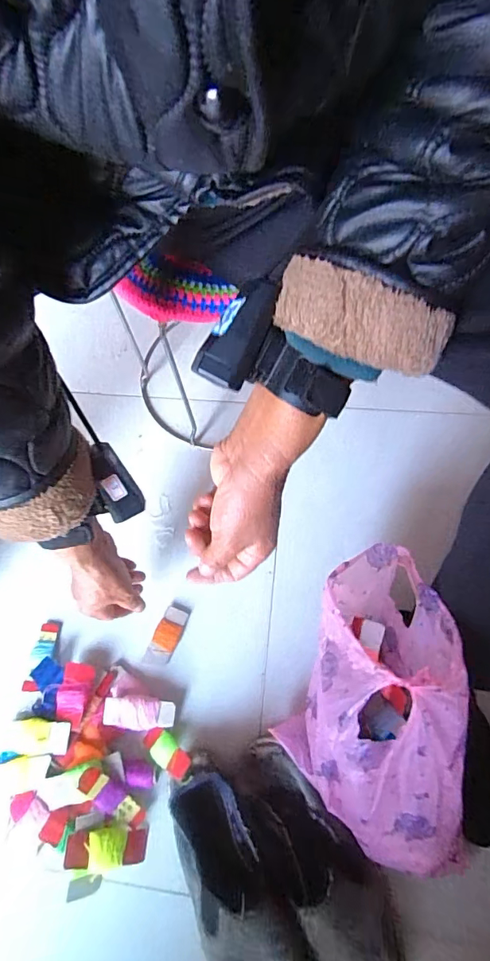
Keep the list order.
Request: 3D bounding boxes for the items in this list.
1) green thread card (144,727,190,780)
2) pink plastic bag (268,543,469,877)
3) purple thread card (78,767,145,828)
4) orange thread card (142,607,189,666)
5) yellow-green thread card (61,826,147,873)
[{"bbox_3d":[-0.087,0.300,0.502,0.064,0.006,0.028,20,68,39],"label":"green thread card"},{"bbox_3d":[0.101,0.196,0.402,0.134,0.190,0.269,-3,68,1],"label":"pink plastic bag"},{"bbox_3d":[-0.139,0.337,0.479,0.084,0.011,0.025,46,75,-10],"label":"purple thread card"},{"bbox_3d":[-0.097,0.194,0.559,0.031,0.008,0.071,20,70,9],"label":"orange thread card"},{"bbox_3d":[-0.141,0.379,0.465,0.081,0.012,0.035,13,67,-23],"label":"yellow-green thread card"}]

